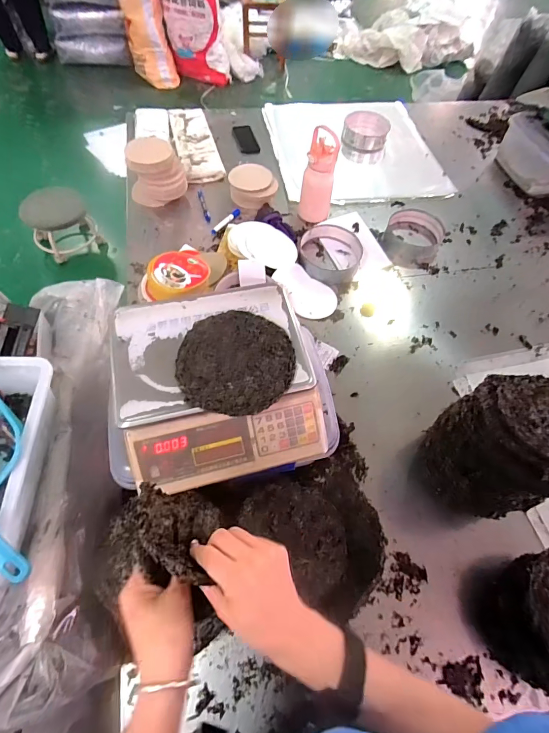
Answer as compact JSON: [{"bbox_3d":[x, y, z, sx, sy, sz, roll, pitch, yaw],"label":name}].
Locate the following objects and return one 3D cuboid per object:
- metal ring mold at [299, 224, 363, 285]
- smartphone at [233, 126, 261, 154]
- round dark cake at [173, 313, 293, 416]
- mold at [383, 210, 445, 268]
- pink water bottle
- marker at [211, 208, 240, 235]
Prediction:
[{"bbox_3d":[0.170,-0.336,1.133,0.191,0.048,0.199,6,60,0],"label":"metal ring mold"},{"bbox_3d":[-0.109,-0.868,1.454,0.073,0.006,0.154,-18,70,-7],"label":"smartphone"},{"bbox_3d":[-0.062,-0.014,0.625,0.183,0.019,0.191,2,60,-3],"label":"round dark cake"},{"bbox_3d":[0.448,-0.415,1.227,0.180,0.055,0.218,19,61,7],"label":"mold"},{"bbox_3d":[0.134,-0.560,1.141,0.097,0.244,0.093,7,60,0],"label":"pink water bottle"},{"bbox_3d":[-0.152,-0.460,1.198,0.024,0.022,0.126,37,65,16],"label":"marker"}]

